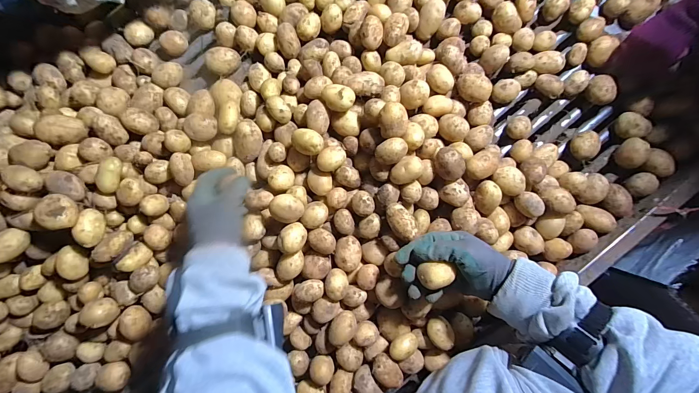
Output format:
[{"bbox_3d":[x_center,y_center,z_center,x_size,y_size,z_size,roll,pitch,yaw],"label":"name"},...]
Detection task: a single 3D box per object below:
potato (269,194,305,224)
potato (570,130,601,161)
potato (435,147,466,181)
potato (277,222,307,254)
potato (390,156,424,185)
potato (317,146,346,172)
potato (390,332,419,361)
[{"bbox_3d":[-0.094,0.019,0.485,0.047,0.049,0.044,0,89,5],"label":"potato"},{"bbox_3d":[0.403,-0.088,0.531,0.031,0.034,0.050,-7,88,5],"label":"potato"},{"bbox_3d":[0.152,-0.049,0.475,0.049,0.035,0.041,40,92,5],"label":"potato"},{"bbox_3d":[-0.087,0.064,0.494,0.039,0.044,0.044,-5,88,5],"label":"potato"},{"bbox_3d":[0.087,-0.039,0.478,0.050,0.034,0.036,-42,86,3],"label":"potato"},{"bbox_3d":[-0.028,-0.060,0.496,0.038,0.032,0.046,41,92,5],"label":"potato"},{"bbox_3d":[0.086,0.235,0.496,0.046,0.032,0.028,-29,86,4],"label":"potato"}]

